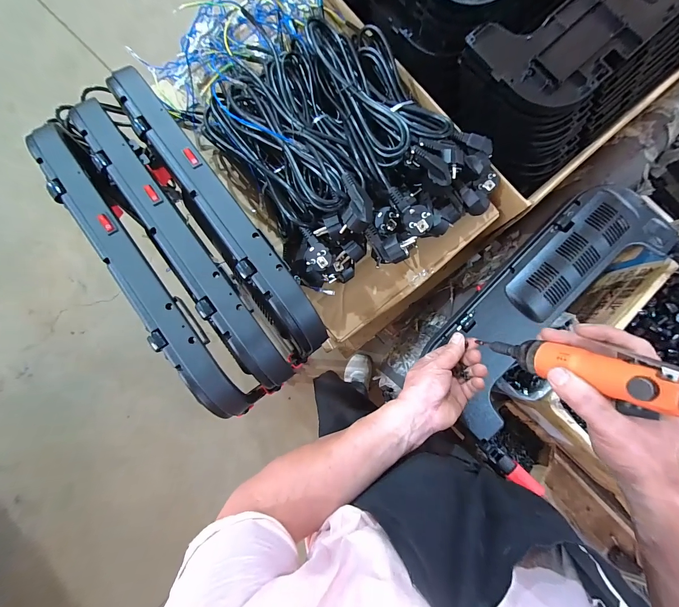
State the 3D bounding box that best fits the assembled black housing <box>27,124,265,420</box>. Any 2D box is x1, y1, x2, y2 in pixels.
[{"bbox_3d":[-0.255,-0.036,0.406,0.054,0.071,0.439,-37,85,-2],"label":"assembled black housing"}]

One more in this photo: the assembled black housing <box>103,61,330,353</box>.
[{"bbox_3d":[-0.157,-0.124,0.411,0.064,0.059,0.435,-34,85,-2],"label":"assembled black housing"}]

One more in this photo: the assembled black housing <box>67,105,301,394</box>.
[{"bbox_3d":[-0.199,-0.077,0.409,0.061,0.078,0.434,-35,85,-2],"label":"assembled black housing"}]

